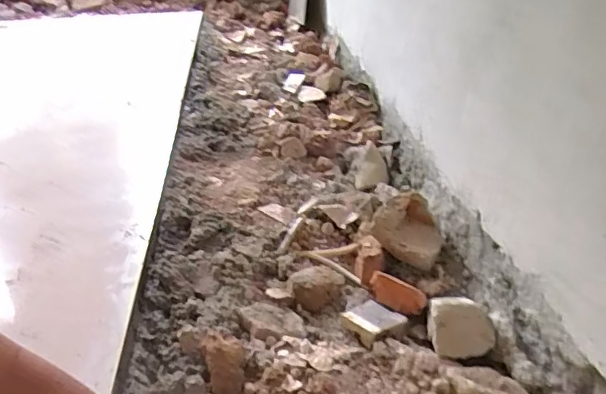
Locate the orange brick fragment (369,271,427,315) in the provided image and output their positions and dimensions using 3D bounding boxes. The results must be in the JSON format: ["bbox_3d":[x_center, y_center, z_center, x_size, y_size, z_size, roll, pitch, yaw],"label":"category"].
[{"bbox_3d":[0.141,0.143,0.828,0.084,0.023,0.048,25,65,18],"label":"orange brick fragment"}]

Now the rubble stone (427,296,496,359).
[{"bbox_3d":[0.201,0.165,0.717,0.077,0.056,0.071,-2,29,1],"label":"rubble stone"}]

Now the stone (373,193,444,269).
[{"bbox_3d":[0.176,0.050,0.921,0.110,0.071,0.102,10,31,20],"label":"stone"}]

